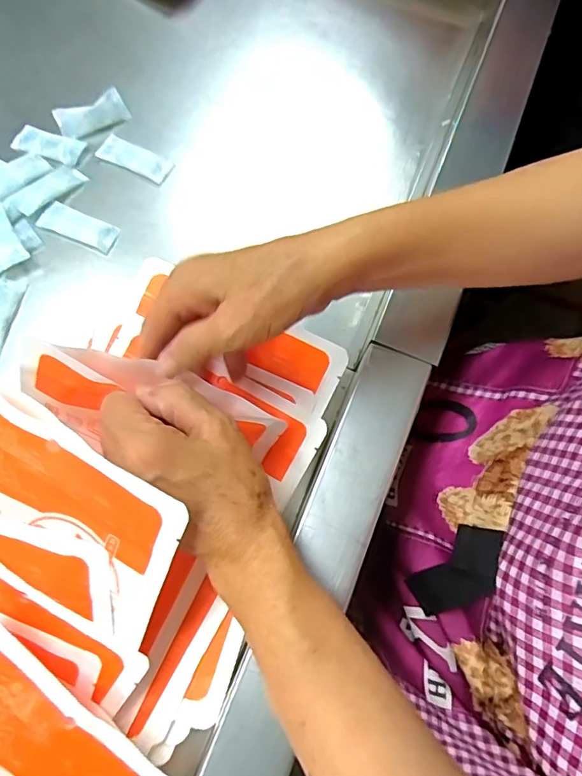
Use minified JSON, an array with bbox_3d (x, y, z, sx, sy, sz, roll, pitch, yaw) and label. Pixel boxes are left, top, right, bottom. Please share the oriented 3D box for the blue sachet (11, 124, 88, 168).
[{"bbox_3d":[-0.232,-0.233,0.471,0.066,0.004,0.030,22,72,5],"label":"blue sachet"}]

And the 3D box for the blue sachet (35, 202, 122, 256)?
[{"bbox_3d":[-0.189,-0.144,0.444,0.067,0.009,0.029,22,72,5],"label":"blue sachet"}]

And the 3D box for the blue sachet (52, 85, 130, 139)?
[{"bbox_3d":[-0.191,-0.264,0.481,0.065,0.013,0.032,-32,99,-18],"label":"blue sachet"}]

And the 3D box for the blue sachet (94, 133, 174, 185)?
[{"bbox_3d":[-0.148,-0.219,0.473,0.072,0.007,0.030,25,72,6],"label":"blue sachet"}]

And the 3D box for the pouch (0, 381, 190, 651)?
[{"bbox_3d":[-0.139,0.063,0.278,0.165,0.012,0.099,33,109,8],"label":"pouch"}]

